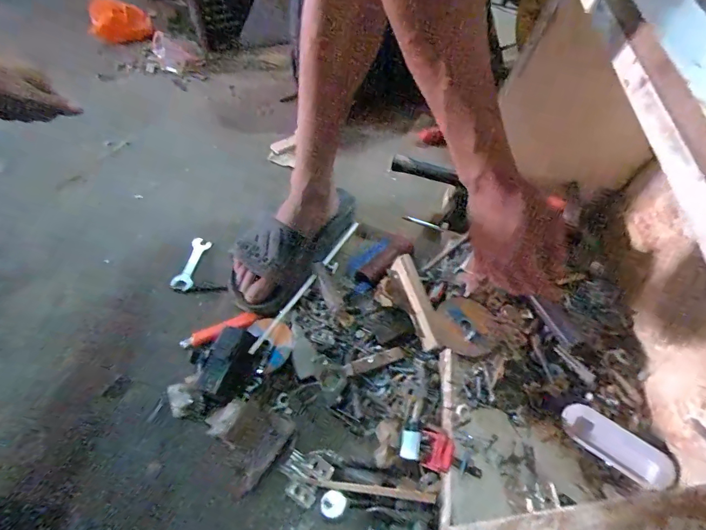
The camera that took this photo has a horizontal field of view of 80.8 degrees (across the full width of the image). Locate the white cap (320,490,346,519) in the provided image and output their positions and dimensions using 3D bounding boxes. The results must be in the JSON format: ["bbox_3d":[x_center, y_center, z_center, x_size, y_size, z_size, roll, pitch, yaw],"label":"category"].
[{"bbox_3d":[-0.021,0.257,0.447,0.026,0.004,0.026,2,53,-2],"label":"white cap"}]

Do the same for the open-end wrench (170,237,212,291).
[{"bbox_3d":[-0.247,-0.003,0.637,0.029,0.008,0.091,36,52,-32],"label":"open-end wrench"}]

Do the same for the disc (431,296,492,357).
[{"bbox_3d":[0.140,0.075,0.530,0.070,0.006,0.078,9,53,3],"label":"disc"}]

